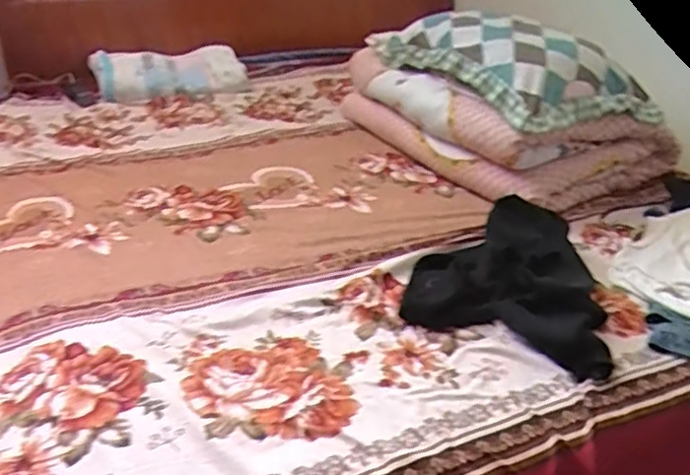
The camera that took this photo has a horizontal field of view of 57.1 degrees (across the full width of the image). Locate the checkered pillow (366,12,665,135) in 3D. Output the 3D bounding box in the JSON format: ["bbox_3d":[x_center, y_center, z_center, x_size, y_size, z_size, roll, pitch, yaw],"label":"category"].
[{"bbox_3d":[0.438,-0.525,1.768,0.418,0.168,0.784,-13,33,-20],"label":"checkered pillow"}]

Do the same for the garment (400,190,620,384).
[{"bbox_3d":[0.303,0.065,1.197,0.347,0.103,0.401,8,31,11],"label":"garment"}]

